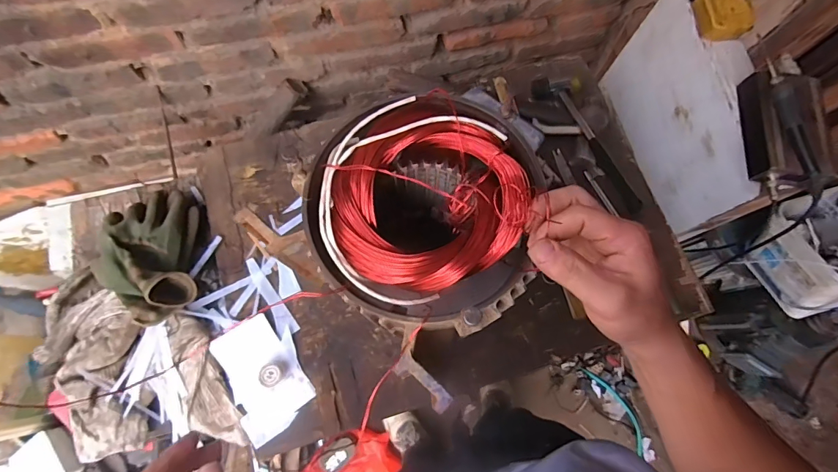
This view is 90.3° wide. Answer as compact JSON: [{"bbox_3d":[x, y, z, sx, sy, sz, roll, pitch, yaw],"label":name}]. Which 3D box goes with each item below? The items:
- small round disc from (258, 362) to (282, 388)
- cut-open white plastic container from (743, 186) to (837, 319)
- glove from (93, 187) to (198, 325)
[{"bbox_3d":[-0.204,0.193,0.580,0.028,0.027,0.030,0,75,-1],"label":"small round disc"},{"bbox_3d":[0.935,0.032,0.956,0.231,0.203,0.255,-22,76,-7],"label":"cut-open white plastic container"},{"bbox_3d":[-0.378,0.024,0.588,0.112,0.091,0.196,-12,75,-4],"label":"glove"}]

